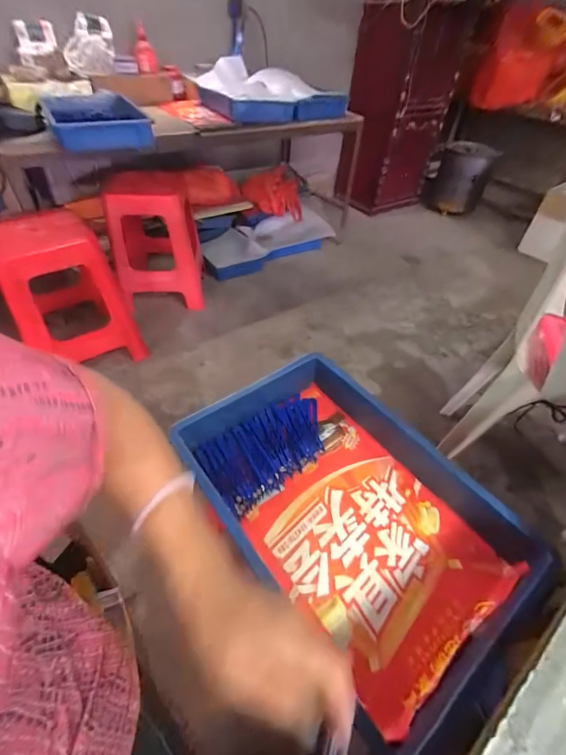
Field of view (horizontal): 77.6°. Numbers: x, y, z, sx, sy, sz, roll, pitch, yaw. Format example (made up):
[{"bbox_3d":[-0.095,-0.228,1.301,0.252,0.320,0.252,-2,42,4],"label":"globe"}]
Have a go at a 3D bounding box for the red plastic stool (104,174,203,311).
[{"bbox_3d":[-0.561,-0.581,1.587,0.367,0.508,0.367,-15,49,-17],"label":"red plastic stool"}]

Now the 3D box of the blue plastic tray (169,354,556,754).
[{"bbox_3d":[0.073,0.160,0.484,0.293,0.075,0.425,-27,53,-26],"label":"blue plastic tray"}]

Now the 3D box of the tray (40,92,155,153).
[{"bbox_3d":[-0.637,-0.865,1.202,0.289,0.097,0.448,-18,50,-20],"label":"tray"}]

